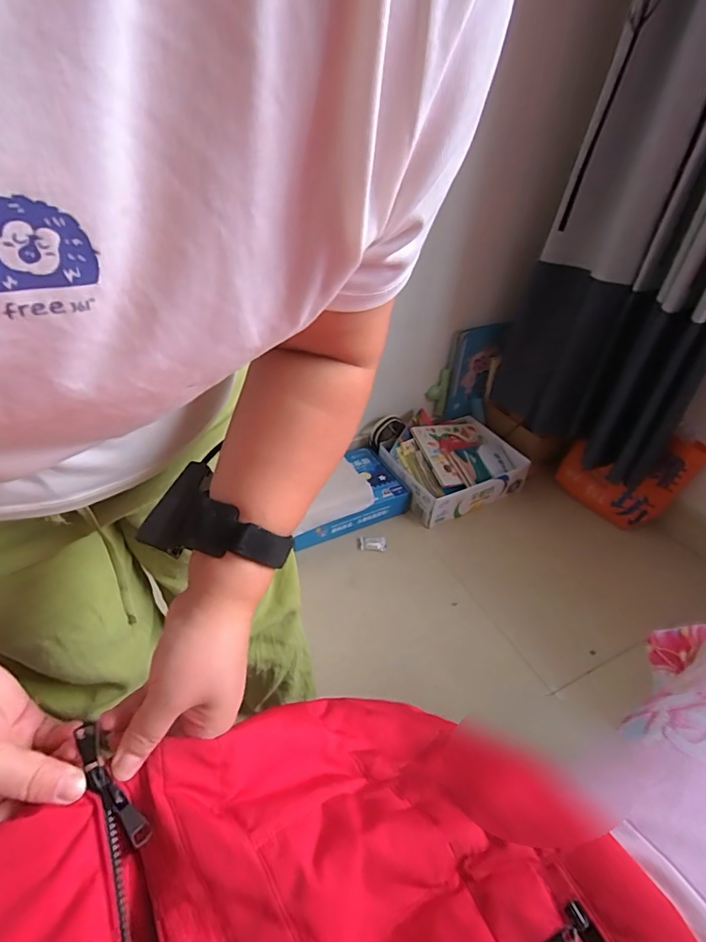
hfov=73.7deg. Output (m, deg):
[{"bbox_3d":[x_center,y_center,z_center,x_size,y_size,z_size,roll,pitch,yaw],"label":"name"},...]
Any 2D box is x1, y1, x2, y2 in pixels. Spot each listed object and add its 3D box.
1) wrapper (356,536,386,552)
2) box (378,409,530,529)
[{"bbox_3d":[0.047,0.185,1.205,0.074,0.009,0.044,1,39,-3],"label":"wrapper"},{"bbox_3d":[0.281,-0.015,1.385,0.366,0.145,0.290,-16,43,-22],"label":"box"}]

